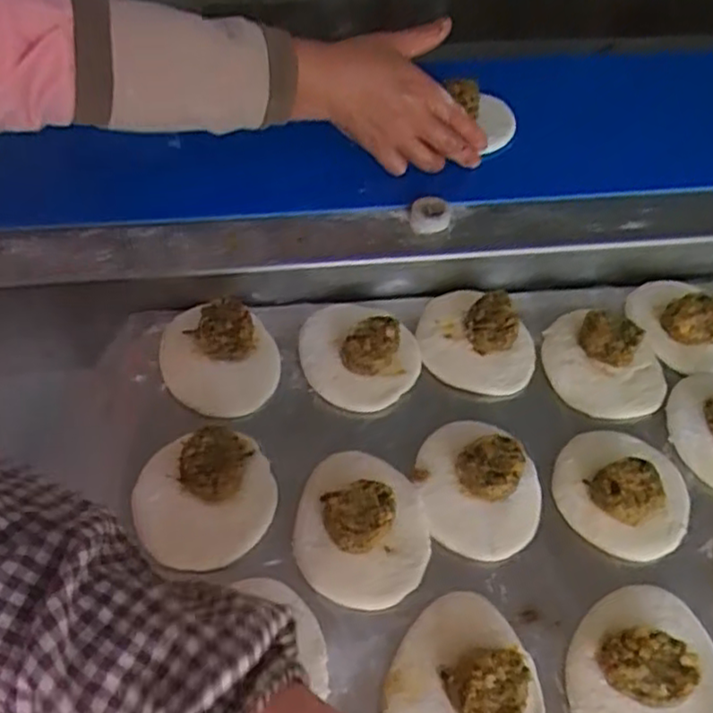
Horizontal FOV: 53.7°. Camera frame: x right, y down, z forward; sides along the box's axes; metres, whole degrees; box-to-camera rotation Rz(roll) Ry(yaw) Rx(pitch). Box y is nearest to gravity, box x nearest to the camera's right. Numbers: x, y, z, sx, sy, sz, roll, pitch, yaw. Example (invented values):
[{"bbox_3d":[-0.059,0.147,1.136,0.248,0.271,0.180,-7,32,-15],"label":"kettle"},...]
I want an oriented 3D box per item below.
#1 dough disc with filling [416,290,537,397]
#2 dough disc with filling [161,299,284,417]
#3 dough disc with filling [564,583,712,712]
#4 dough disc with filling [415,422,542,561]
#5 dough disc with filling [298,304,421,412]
[{"bbox_3d":[0.090,-0.019,0.514,0.089,0.033,0.089,19,54,10],"label":"dough disc with filling"},{"bbox_3d":[-0.095,-0.008,0.484,0.091,0.035,0.086,17,53,9],"label":"dough disc with filling"},{"bbox_3d":[0.161,0.168,0.379,0.079,0.034,0.106,37,59,22],"label":"dough disc with filling"},{"bbox_3d":[0.075,0.078,0.435,0.082,0.027,0.081,2,53,-3],"label":"dough disc with filling"},{"bbox_3d":[-0.002,-0.009,0.495,0.077,0.034,0.089,-35,62,-26],"label":"dough disc with filling"}]

